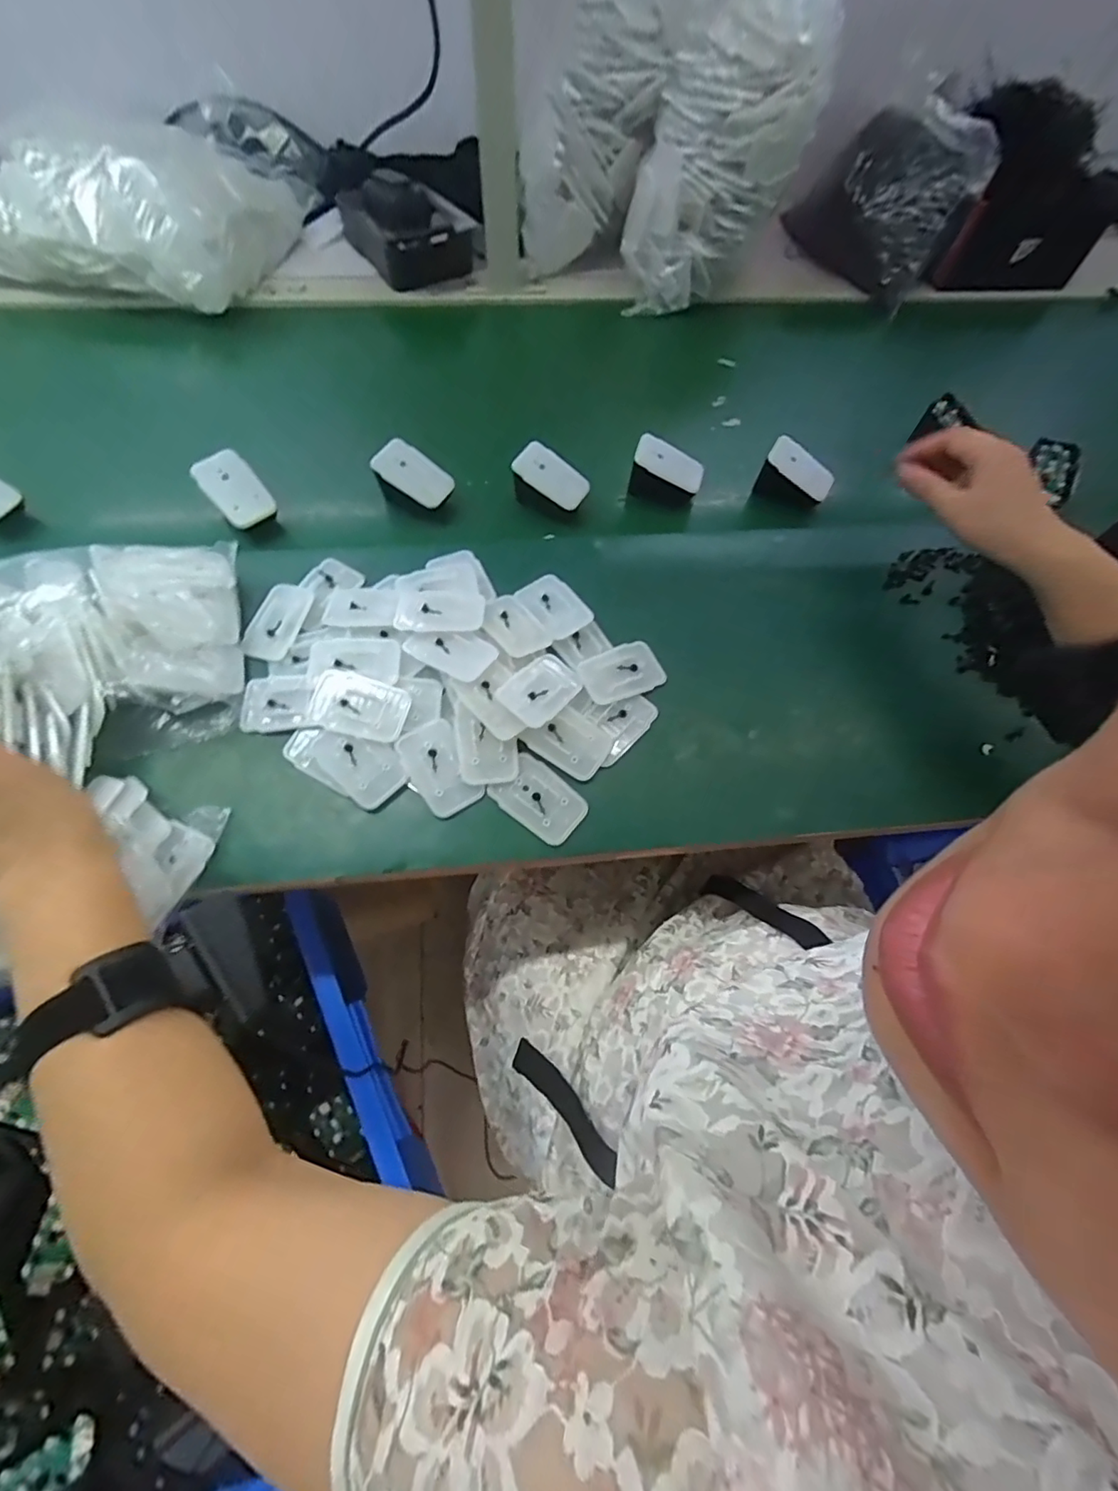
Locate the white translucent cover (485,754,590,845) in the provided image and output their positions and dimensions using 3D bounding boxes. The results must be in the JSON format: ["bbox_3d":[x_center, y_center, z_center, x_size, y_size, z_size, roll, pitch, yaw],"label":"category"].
[{"bbox_3d":[-0.014,0.040,0.411,0.066,0.006,0.044,36,67,14],"label":"white translucent cover"}]

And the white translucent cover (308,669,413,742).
[{"bbox_3d":[-0.152,-0.030,0.418,0.075,0.013,0.046,16,63,4],"label":"white translucent cover"}]

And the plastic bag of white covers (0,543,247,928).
[{"bbox_3d":[-0.387,-0.021,0.367,0.288,0.085,0.304,2,63,-3],"label":"plastic bag of white covers"}]

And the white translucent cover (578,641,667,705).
[{"bbox_3d":[0.051,-0.061,0.457,0.069,0.007,0.048,-18,66,-13],"label":"white translucent cover"}]

